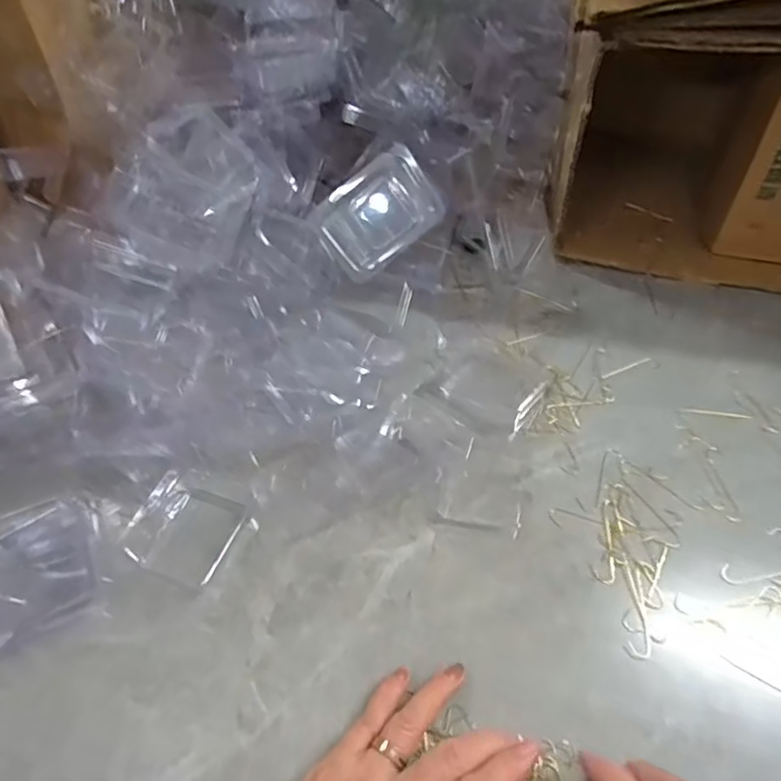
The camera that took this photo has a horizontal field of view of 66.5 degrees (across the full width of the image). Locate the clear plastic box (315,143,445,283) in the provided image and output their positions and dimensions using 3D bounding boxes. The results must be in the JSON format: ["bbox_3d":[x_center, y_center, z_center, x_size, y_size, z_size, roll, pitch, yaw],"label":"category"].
[{"bbox_3d":[-0.012,-0.157,0.525,0.107,0.034,0.080,-41,95,1],"label":"clear plastic box"}]

